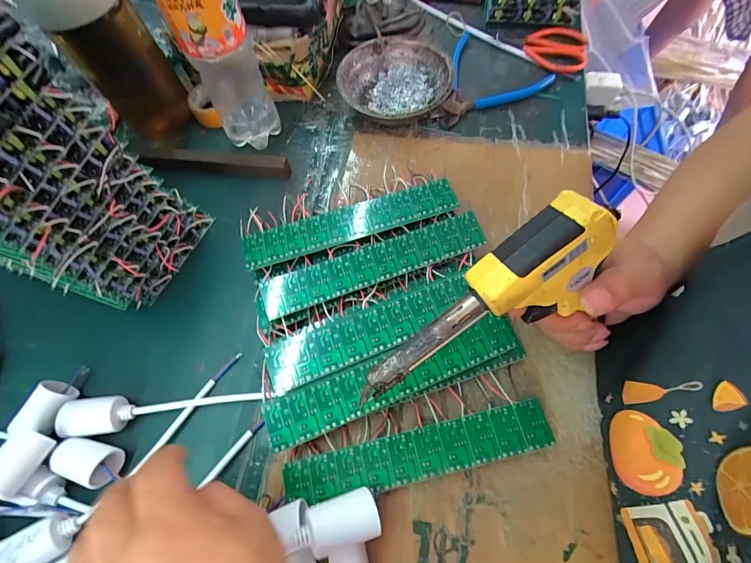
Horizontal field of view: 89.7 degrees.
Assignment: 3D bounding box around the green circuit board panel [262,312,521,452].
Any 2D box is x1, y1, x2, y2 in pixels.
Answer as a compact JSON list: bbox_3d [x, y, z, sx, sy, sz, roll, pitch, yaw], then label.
[{"bbox_3d":[0.015,0.076,0.302,0.203,0.018,0.038,-21,66,-6],"label":"green circuit board panel"}]

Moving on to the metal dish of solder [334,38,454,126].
[{"bbox_3d":[0.022,-0.222,0.435,0.120,0.042,0.127,-1,65,3],"label":"metal dish of solder"}]

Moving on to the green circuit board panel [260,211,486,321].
[{"bbox_3d":[-0.002,-0.018,0.339,0.199,0.005,0.041,-19,74,-5],"label":"green circuit board panel"}]

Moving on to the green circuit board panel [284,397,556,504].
[{"bbox_3d":[0.033,0.132,0.291,0.200,0.017,0.034,-13,65,-3],"label":"green circuit board panel"}]

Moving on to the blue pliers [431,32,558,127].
[{"bbox_3d":[0.119,-0.259,0.461,0.148,0.012,0.127,-22,66,-7],"label":"blue pliers"}]

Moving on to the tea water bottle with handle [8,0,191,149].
[{"bbox_3d":[-0.259,-0.232,0.364,0.083,0.224,0.076,-36,69,-13],"label":"tea water bottle with handle"}]

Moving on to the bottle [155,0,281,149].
[{"bbox_3d":[-0.147,-0.224,0.337,0.058,0.243,0.071,-26,67,-9],"label":"bottle"}]

